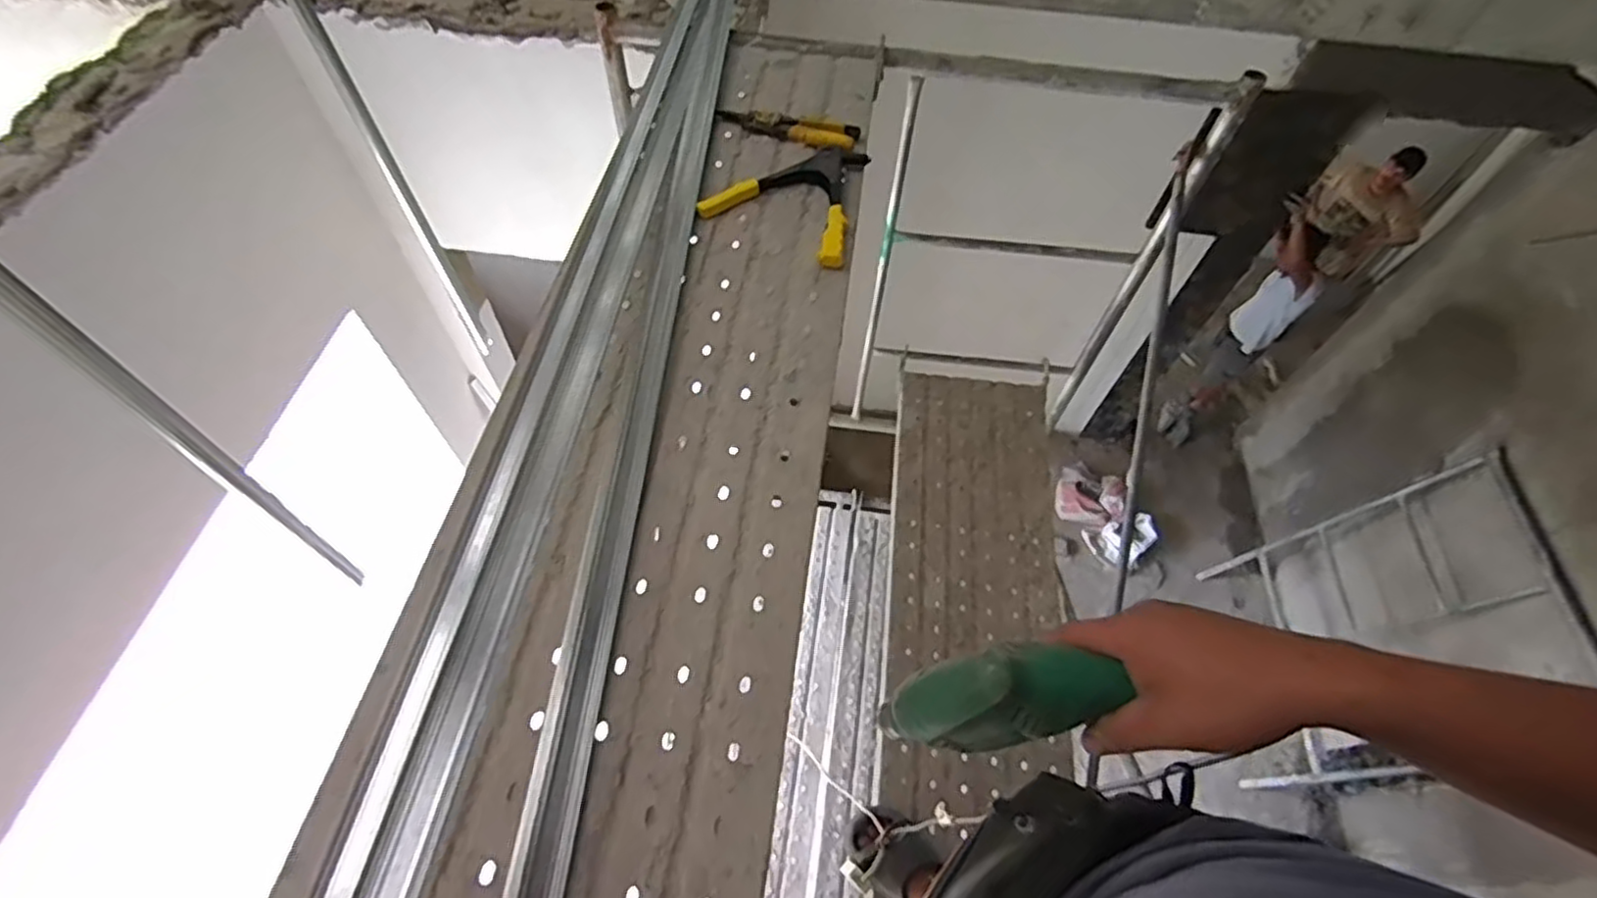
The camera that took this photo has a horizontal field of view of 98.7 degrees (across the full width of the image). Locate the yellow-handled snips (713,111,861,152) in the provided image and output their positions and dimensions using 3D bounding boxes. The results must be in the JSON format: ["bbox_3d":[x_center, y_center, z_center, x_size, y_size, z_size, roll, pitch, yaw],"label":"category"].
[{"bbox_3d":[-0.017,-0.536,1.136,0.231,0.021,0.060,10,57,3],"label":"yellow-handled snips"}]

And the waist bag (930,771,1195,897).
[{"bbox_3d":[0.152,0.341,0.510,0.275,0.081,0.086,-36,66,-23],"label":"waist bag"}]

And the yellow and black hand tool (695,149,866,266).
[{"bbox_3d":[0.006,-0.403,1.064,0.234,0.031,0.249,24,59,12],"label":"yellow and black hand tool"}]

